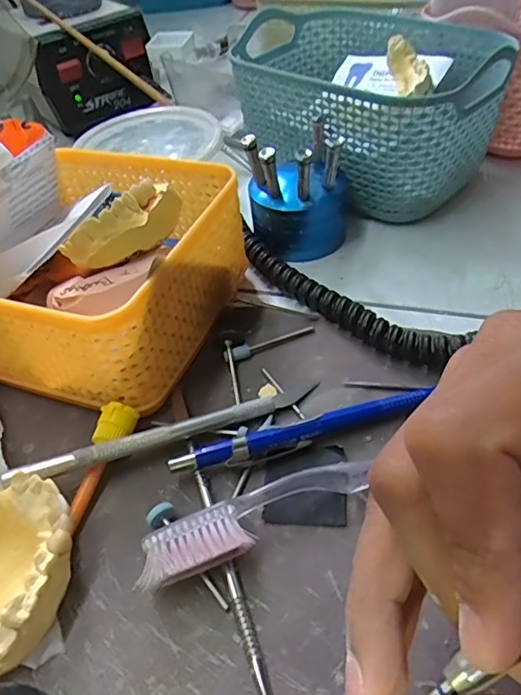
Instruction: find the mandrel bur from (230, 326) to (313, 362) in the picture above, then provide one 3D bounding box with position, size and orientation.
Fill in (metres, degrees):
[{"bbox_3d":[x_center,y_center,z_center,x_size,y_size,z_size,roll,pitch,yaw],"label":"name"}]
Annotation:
[{"bbox_3d":[0.006,-0.004,0.276,0.045,0.007,0.006,-23,47,-15],"label":"mandrel bur"}]

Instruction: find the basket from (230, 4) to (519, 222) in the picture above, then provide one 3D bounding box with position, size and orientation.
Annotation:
[{"bbox_3d":[0.071,-0.166,0.374,0.178,0.080,0.130,32,57,32],"label":"basket"}]

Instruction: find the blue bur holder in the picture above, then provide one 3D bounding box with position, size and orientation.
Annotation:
[{"bbox_3d":[0.024,-0.097,0.322,0.060,0.066,0.055,-5,45,3],"label":"blue bur holder"}]

